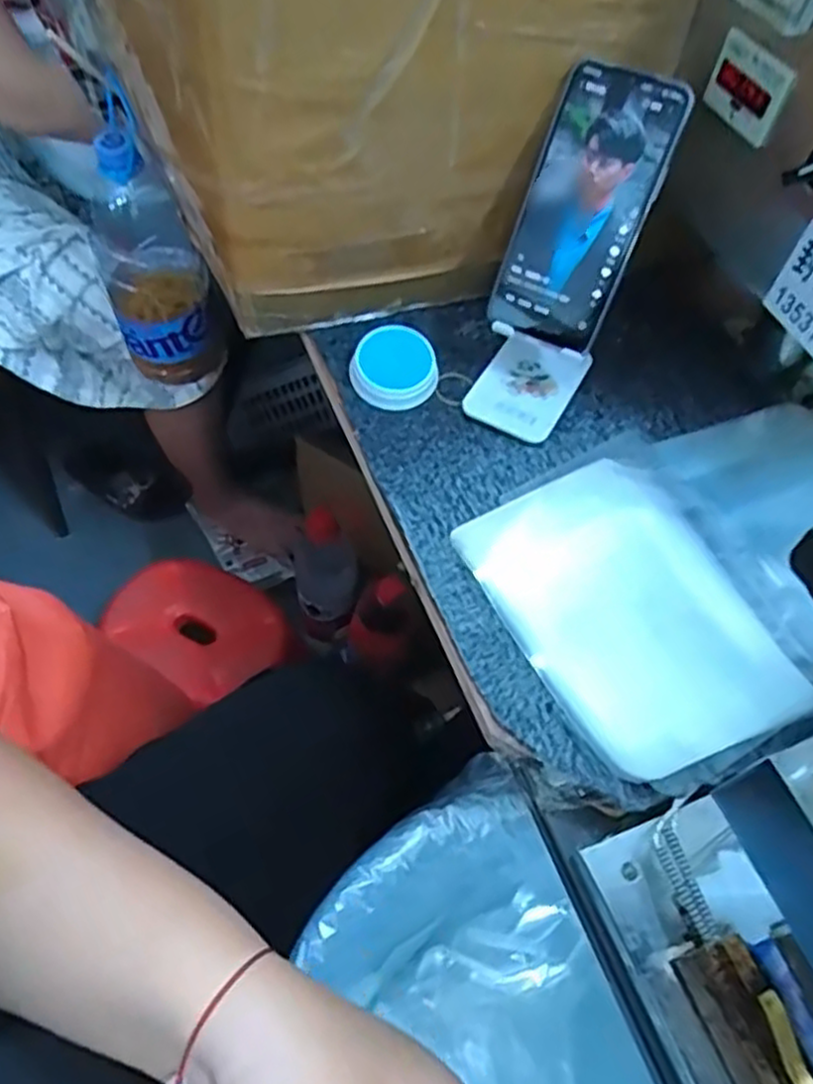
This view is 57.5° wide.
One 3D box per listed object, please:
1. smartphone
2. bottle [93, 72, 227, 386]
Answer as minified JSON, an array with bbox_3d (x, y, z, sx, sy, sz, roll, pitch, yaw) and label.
[{"bbox_3d":[0.112,-0.210,0.476,0.079,0.160,0.009,27,28,13],"label":"smartphone"},{"bbox_3d":[-0.245,-0.260,0.737,0.099,0.225,0.112,-13,59,-13],"label":"bottle"}]

